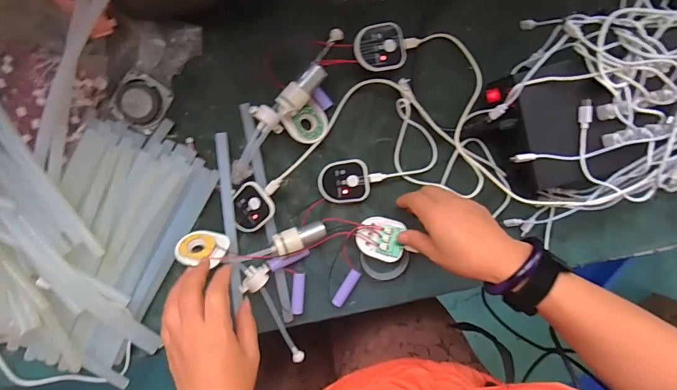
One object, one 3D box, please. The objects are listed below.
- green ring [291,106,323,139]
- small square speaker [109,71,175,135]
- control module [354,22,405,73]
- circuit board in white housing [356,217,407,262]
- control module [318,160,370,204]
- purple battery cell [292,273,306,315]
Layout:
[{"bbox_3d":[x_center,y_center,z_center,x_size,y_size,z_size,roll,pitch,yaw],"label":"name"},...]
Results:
[{"bbox_3d":[-0.035,-0.083,0.463,0.030,0.013,0.037,-35,96,-1],"label":"green ring"},{"bbox_3d":[-0.223,-0.104,0.447,0.054,0.020,0.058,28,92,-6],"label":"small square speaker"},{"bbox_3d":[0.047,-0.169,0.458,0.061,0.014,0.051,-11,102,-16],"label":"control module"},{"bbox_3d":[0.051,0.052,0.482,0.058,0.010,0.047,16,80,10],"label":"circuit board in white housing"},{"bbox_3d":[0.006,-0.016,0.479,0.059,0.015,0.050,-7,95,-4],"label":"control module"},{"bbox_3d":[-0.050,0.123,0.496,0.014,0.010,0.050,4,94,-5],"label":"purple battery cell"}]

